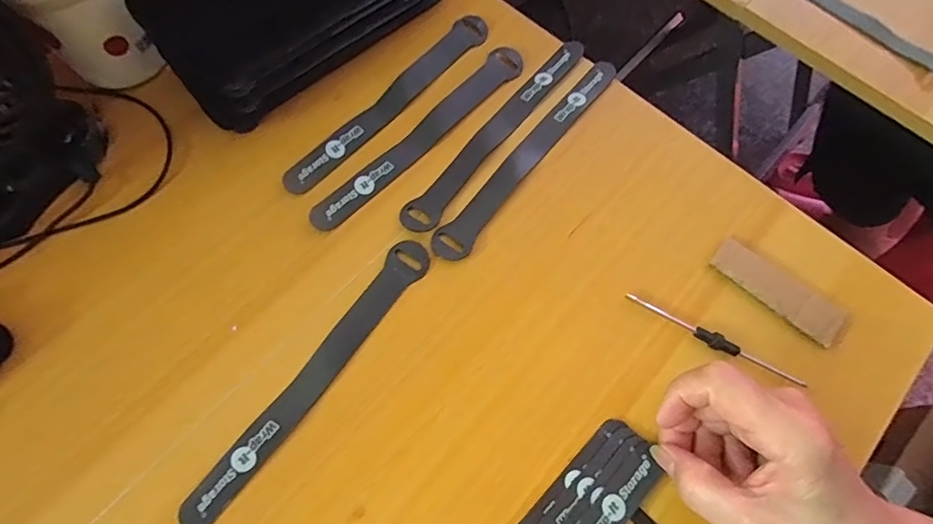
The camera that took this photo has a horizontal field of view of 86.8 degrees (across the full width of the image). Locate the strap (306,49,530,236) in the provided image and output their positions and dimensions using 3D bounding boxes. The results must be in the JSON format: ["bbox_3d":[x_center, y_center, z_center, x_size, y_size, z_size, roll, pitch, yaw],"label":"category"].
[{"bbox_3d":[-0.030,-0.090,0.349,0.024,0.005,0.194,41,74,12],"label":"strap"}]

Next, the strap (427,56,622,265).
[{"bbox_3d":[0.045,-0.077,0.346,0.025,0.004,0.194,36,74,11],"label":"strap"}]

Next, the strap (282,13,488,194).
[{"bbox_3d":[-0.055,-0.118,0.359,0.025,0.006,0.193,41,74,12],"label":"strap"}]

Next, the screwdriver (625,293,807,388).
[{"bbox_3d":[0.150,0.047,0.300,0.112,0.005,0.010,26,72,8],"label":"screwdriver"}]

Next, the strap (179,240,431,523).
[{"bbox_3d":[-0.087,0.065,0.289,0.023,0.005,0.194,34,73,10],"label":"strap"}]

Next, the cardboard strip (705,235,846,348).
[{"bbox_3d":[0.197,0.016,0.312,0.082,0.009,0.027,38,74,15],"label":"cardboard strip"}]

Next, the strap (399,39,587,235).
[{"bbox_3d":[0.023,-0.094,0.349,0.023,0.004,0.191,38,74,11],"label":"strap"}]

